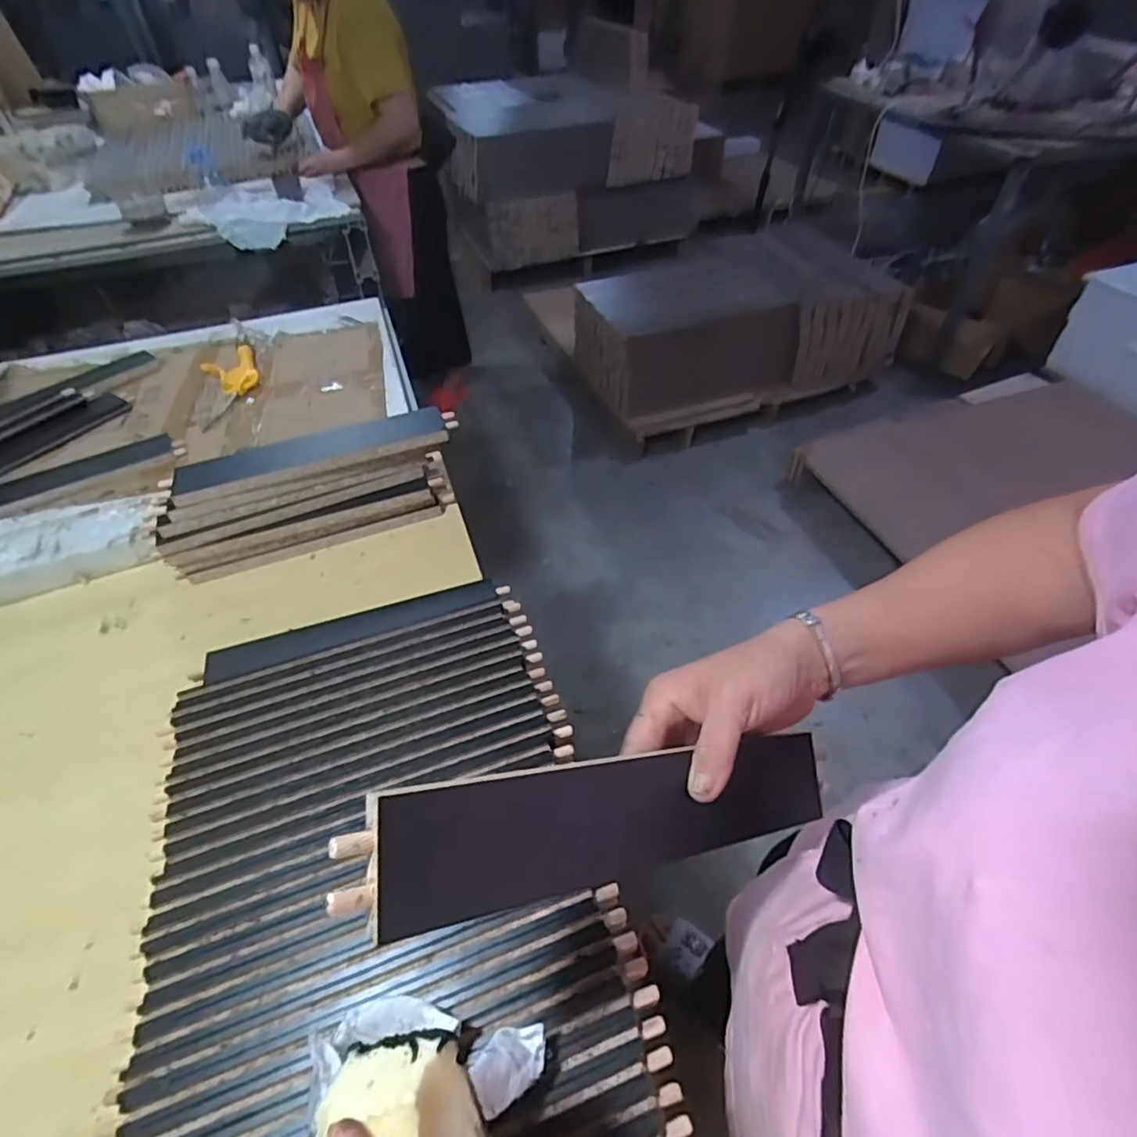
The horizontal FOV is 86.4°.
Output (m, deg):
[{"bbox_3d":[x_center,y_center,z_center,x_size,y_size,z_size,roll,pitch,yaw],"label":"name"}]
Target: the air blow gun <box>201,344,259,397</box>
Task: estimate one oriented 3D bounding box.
[{"bbox_3d":[-0.551,-0.322,0.994,0.082,0.024,0.116,-25,51,-19],"label":"air blow gun"}]

